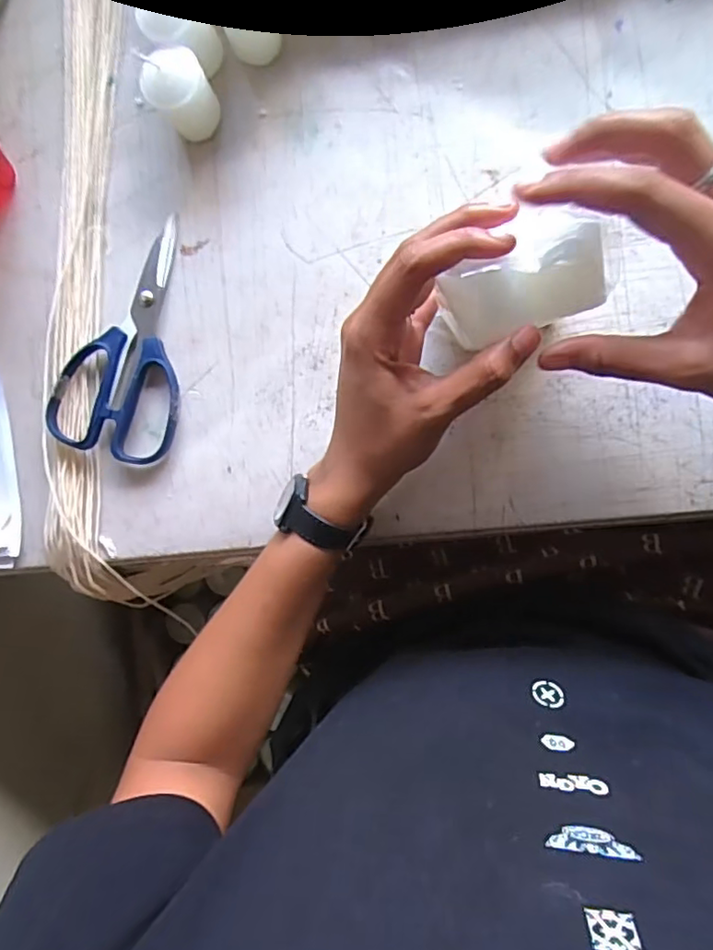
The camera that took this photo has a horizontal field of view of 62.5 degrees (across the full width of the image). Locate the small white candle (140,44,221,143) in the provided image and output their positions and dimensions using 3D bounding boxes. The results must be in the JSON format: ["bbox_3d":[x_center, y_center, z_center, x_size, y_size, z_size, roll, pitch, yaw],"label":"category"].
[{"bbox_3d":[-0.108,-0.240,0.373,0.036,0.048,0.030,-37,85,7],"label":"small white candle"}]

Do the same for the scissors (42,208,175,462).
[{"bbox_3d":[-0.155,-0.092,0.395,0.082,0.015,0.160,10,92,9],"label":"scissors"}]

